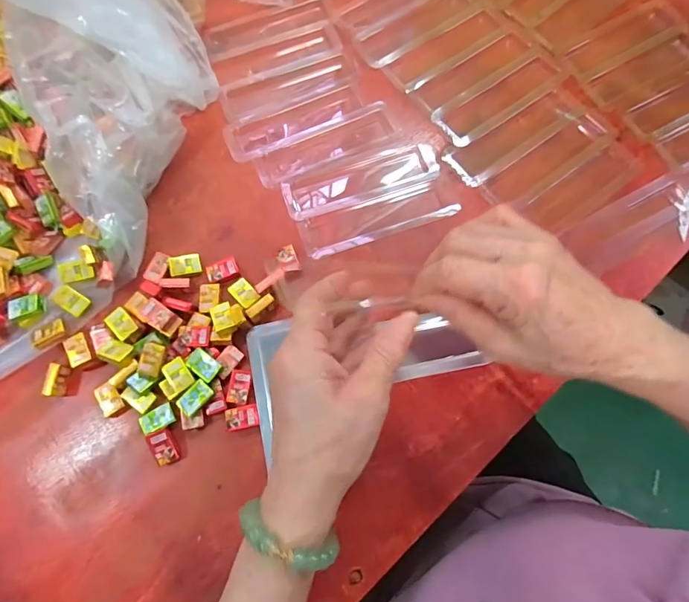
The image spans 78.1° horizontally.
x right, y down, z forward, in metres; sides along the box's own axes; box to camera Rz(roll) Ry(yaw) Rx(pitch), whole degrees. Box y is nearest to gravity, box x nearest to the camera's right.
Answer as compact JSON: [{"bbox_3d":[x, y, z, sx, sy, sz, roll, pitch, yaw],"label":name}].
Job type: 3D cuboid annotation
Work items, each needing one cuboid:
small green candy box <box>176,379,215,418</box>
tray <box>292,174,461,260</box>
[{"bbox_3d":[-0.114,0.075,0.327,0.026,0.007,0.017,-44,77,-10],"label":"small green candy box"},{"bbox_3d":[0.031,-0.075,0.377,0.139,0.013,0.041,-20,74,-4],"label":"tray"}]

